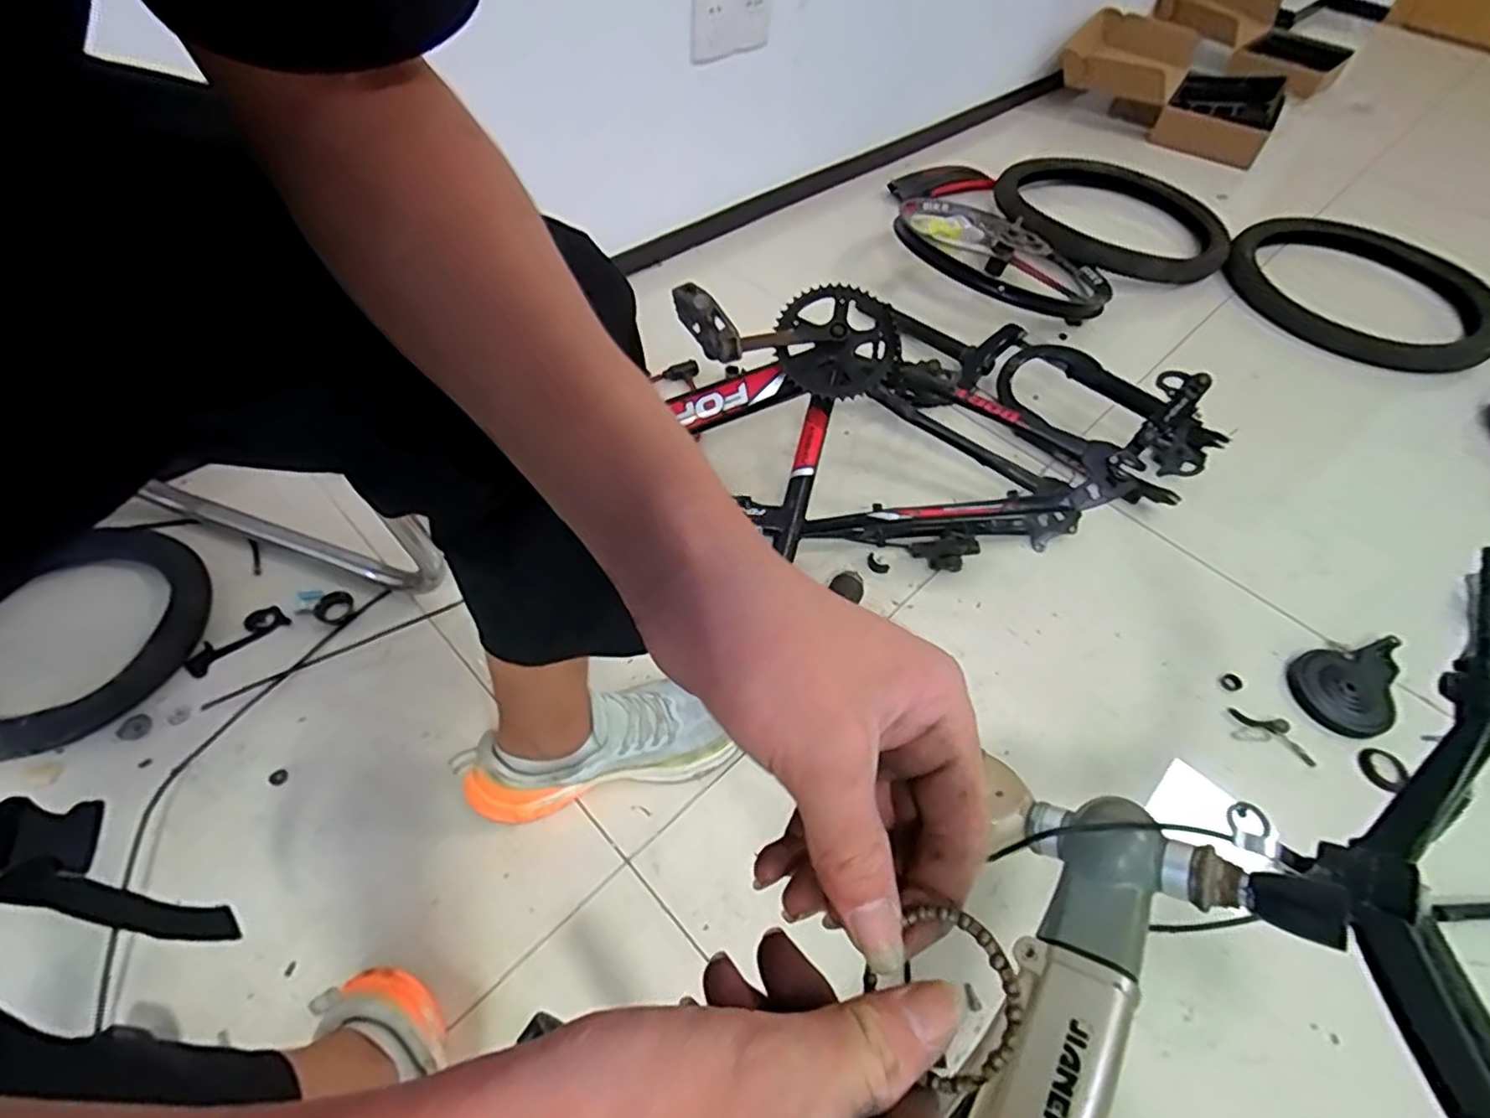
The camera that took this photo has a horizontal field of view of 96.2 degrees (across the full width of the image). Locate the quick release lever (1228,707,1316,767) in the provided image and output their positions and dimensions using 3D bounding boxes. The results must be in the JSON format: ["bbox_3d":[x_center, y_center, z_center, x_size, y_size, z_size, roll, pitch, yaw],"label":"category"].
[{"bbox_3d":[0.603,0.199,0.761,0.087,0.019,0.034,23,55,13],"label":"quick release lever"}]

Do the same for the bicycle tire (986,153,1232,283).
[{"bbox_3d":[0.775,-0.756,1.414,0.483,0.072,0.473,8,53,2],"label":"bicycle tire"}]

